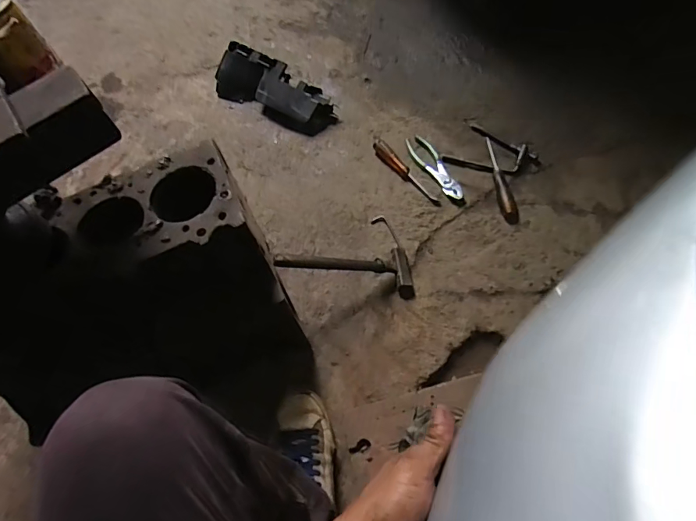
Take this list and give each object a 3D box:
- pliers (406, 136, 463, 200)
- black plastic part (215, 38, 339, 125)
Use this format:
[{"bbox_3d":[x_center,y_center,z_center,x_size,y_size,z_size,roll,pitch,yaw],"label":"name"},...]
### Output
[{"bbox_3d":[0.187,-0.205,0.999,0.046,0.008,0.199,-19,58,-7],"label":"pliers"},{"bbox_3d":[-0.186,-0.423,1.135,0.337,0.087,0.106,29,66,21],"label":"black plastic part"}]

